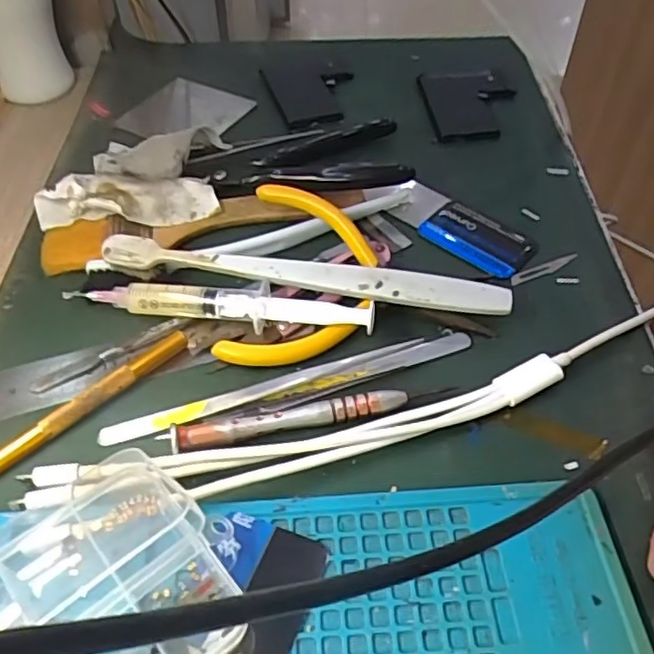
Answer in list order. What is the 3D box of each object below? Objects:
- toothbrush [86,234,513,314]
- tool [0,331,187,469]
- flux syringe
[{"bbox_3d":[-0.015,-0.022,0.285,0.190,0.021,0.015,5,49,6],"label":"toothbrush"},{"bbox_3d":[-0.104,0.035,0.250,0.112,0.008,0.007,-36,57,-27],"label":"tool"},{"bbox_3d":[-0.048,-0.009,0.281,0.138,0.015,0.017,4,49,5],"label":"flux syringe"}]

